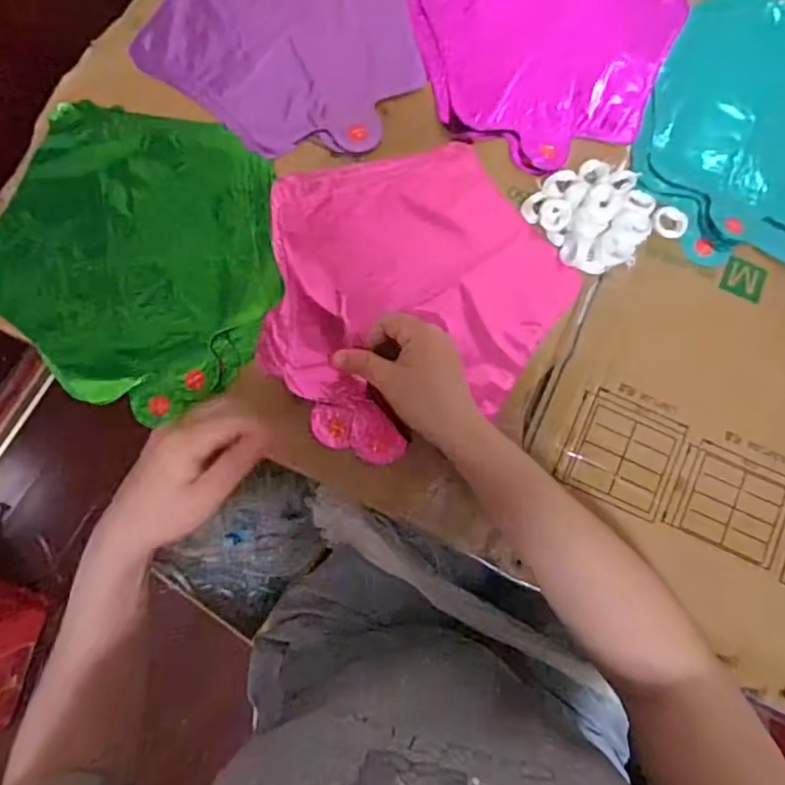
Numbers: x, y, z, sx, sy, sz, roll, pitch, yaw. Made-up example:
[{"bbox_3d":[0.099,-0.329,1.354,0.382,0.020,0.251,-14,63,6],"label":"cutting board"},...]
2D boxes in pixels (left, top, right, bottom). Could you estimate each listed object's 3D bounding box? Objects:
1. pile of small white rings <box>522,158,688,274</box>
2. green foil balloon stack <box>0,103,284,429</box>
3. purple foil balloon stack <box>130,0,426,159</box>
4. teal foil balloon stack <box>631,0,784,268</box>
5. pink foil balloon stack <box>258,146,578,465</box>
[{"bbox_3d":[0.169,-0.144,0.486,0.098,0.026,0.094,-37,83,-7],"label":"pile of small white rings"},{"bbox_3d":[-0.202,-0.112,0.473,0.230,0.014,0.230,24,80,3],"label":"green foil balloon stack"},{"bbox_3d":[-0.091,-0.319,0.527,0.235,0.027,0.233,21,80,2],"label":"purple foil balloon stack"},{"bbox_3d":[0.311,-0.225,0.509,0.204,0.023,0.243,41,82,6],"label":"teal foil balloon stack"},{"bbox_3d":[0.017,-0.080,0.476,0.241,0.009,0.230,-14,81,-4],"label":"pink foil balloon stack"}]

